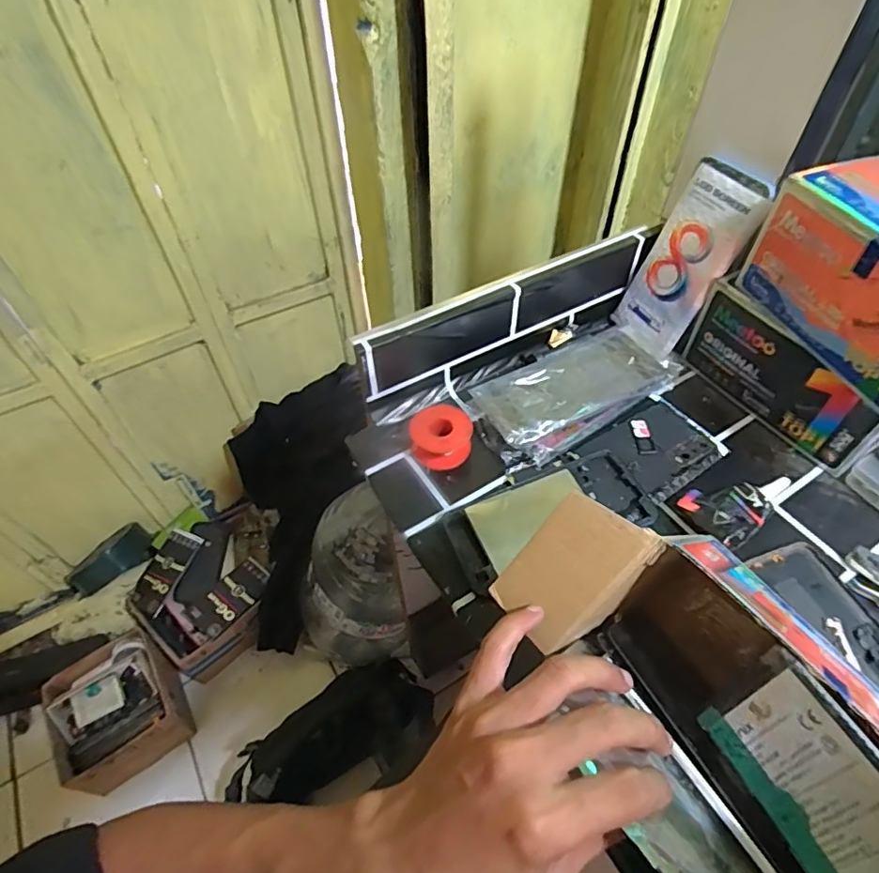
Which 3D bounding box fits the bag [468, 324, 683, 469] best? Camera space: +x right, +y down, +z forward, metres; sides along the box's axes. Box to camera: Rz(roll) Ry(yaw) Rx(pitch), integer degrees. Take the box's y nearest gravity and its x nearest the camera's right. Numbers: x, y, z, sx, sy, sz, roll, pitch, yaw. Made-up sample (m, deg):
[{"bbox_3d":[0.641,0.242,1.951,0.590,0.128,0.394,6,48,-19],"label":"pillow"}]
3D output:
[{"bbox_3d":[0.128,-0.046,0.501,0.195,0.031,0.088,-28,56,-20],"label":"bag"}]

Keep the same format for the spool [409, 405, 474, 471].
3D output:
[{"bbox_3d":[0.003,-0.001,0.473,0.049,0.031,0.047,-1,51,1],"label":"spool"}]

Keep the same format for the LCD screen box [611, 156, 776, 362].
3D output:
[{"bbox_3d":[0.229,-0.164,0.506,0.020,0.166,0.080,-10,47,-37],"label":"LCD screen box"}]

